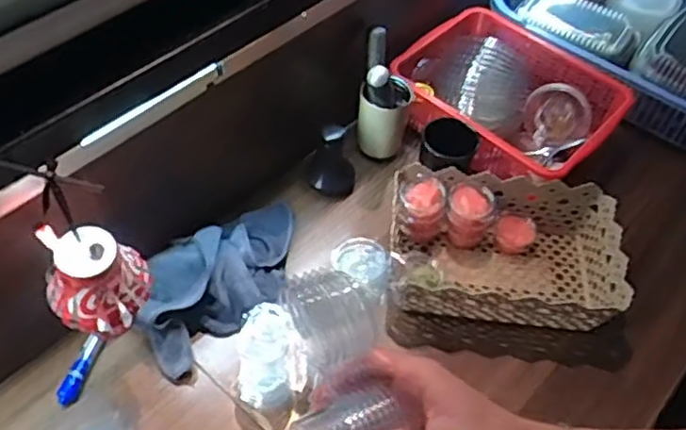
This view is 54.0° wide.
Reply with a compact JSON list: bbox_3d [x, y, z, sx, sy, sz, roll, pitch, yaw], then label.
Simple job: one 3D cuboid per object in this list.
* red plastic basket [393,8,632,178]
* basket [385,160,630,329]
[{"bbox_3d":[0.251,-0.174,1.049,0.268,0.111,0.310,-34,62,-27],"label":"red plastic basket"},{"bbox_3d":[0.208,0.049,0.894,0.291,0.084,0.190,7,52,1],"label":"basket"}]

